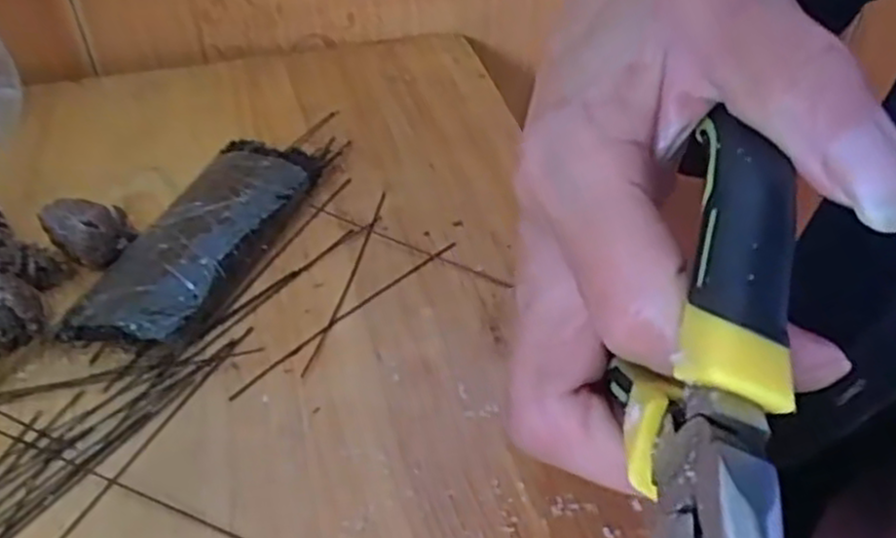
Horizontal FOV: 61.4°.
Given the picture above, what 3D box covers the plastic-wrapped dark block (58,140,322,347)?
[{"bbox_3d":[-0.087,-0.011,0.274,0.040,0.018,0.107,14,43,15],"label":"plastic-wrapped dark block"}]

